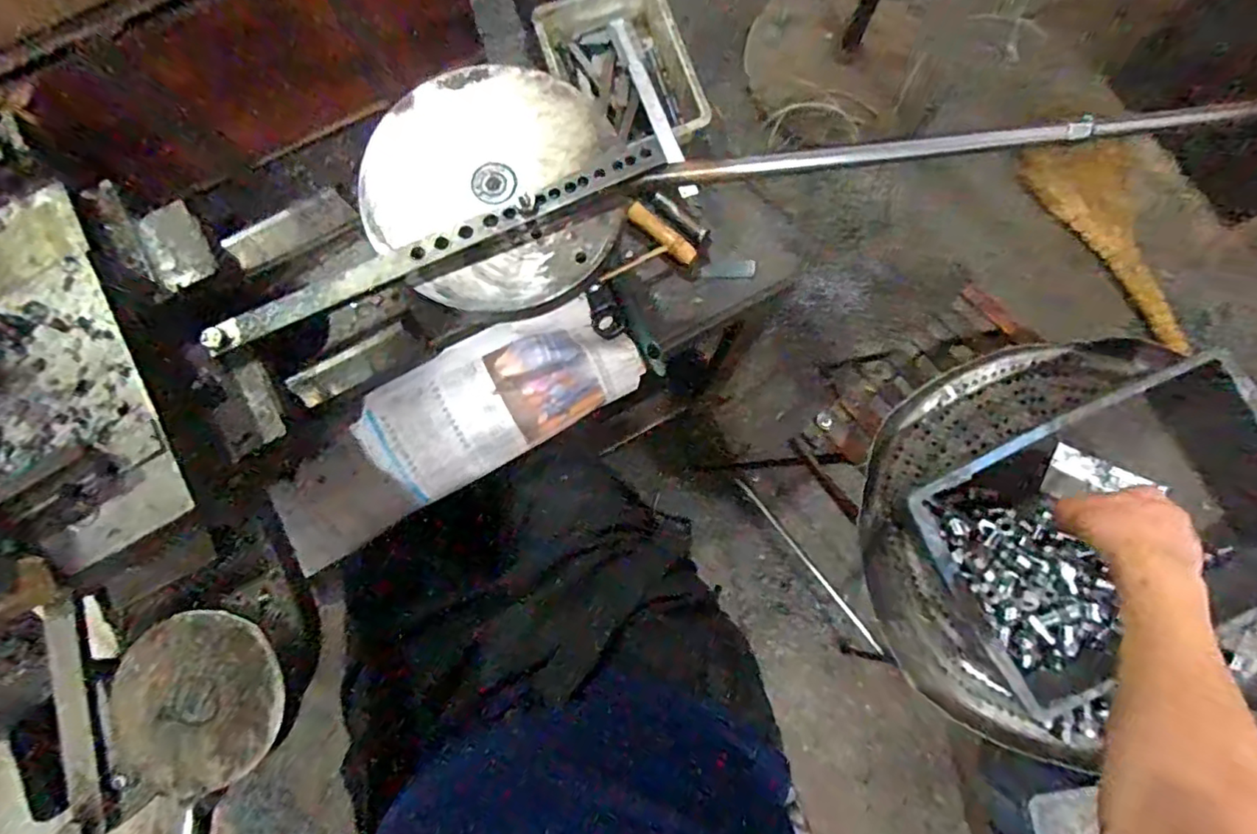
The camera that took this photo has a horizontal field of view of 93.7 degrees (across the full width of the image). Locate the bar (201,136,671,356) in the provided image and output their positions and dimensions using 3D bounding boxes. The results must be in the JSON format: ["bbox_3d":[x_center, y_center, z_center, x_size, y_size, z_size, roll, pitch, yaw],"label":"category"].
[{"bbox_3d":[-0.127,-0.119,0.403,0.326,0.014,0.025,-26,80,-4],"label":"bar"}]

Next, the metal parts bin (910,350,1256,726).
[{"bbox_3d":[0.412,0.101,0.521,0.307,0.095,0.220,-24,80,-4],"label":"metal parts bin"}]

